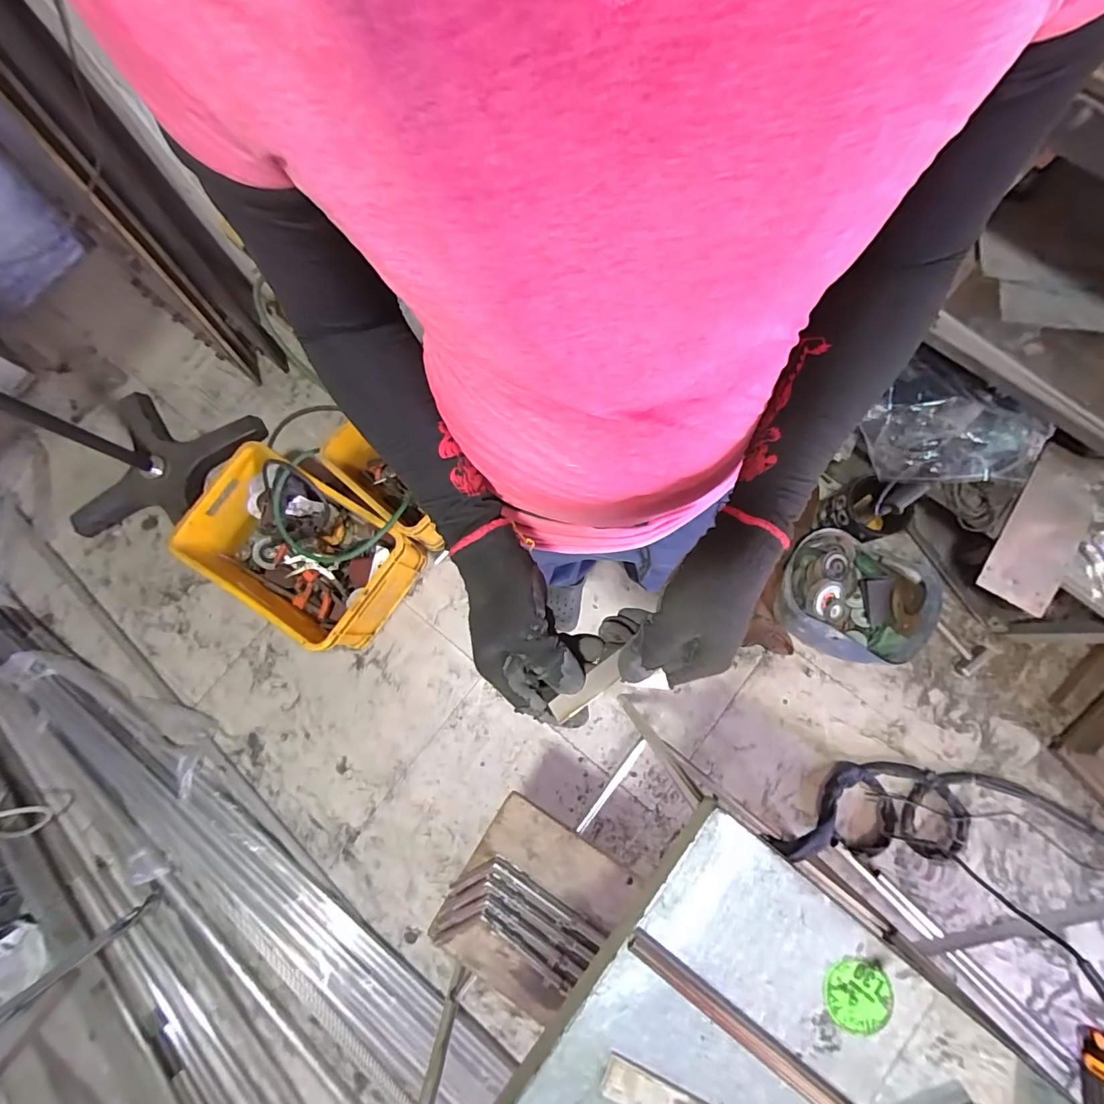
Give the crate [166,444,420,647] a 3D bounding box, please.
[{"bbox_3d":[-0.684,-0.003,1.320,0.537,0.236,0.367,32,82,7],"label":"crate"}]

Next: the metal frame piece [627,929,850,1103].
[{"bbox_3d":[0.225,0.487,0.461,0.346,0.017,0.074,25,81,6],"label":"metal frame piece"}]

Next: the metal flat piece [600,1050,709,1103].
[{"bbox_3d":[0.102,0.533,0.463,0.110,0.006,0.037,26,82,1],"label":"metal flat piece"}]

